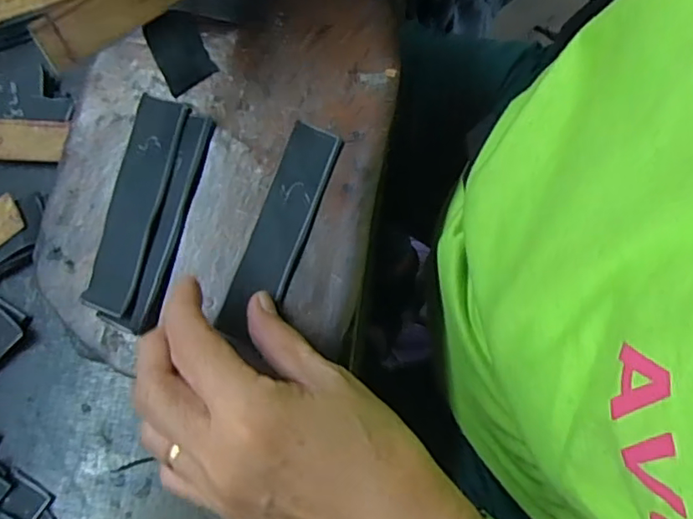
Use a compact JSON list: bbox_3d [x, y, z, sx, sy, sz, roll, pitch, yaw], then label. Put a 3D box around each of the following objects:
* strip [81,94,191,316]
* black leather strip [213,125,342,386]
[{"bbox_3d":[-0.112,-0.032,0.296,0.028,0.004,0.119,10,77,5],"label":"strip"},{"bbox_3d":[-0.034,-0.012,0.284,0.032,0.007,0.124,14,76,8],"label":"black leather strip"}]

